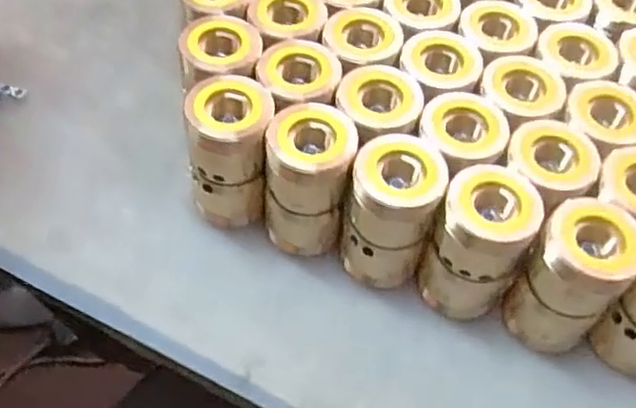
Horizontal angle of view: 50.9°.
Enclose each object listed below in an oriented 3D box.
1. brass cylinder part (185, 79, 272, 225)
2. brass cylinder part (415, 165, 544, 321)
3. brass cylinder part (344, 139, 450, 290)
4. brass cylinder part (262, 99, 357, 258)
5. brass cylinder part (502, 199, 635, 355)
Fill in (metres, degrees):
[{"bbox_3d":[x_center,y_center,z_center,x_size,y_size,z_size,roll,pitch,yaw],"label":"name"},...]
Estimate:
[{"bbox_3d":[-0.043,-0.023,0.333,0.038,0.073,0.040,1,55,-2],"label":"brass cylinder part"},{"bbox_3d":[0.074,0.020,0.310,0.040,0.071,0.041,1,55,-2],"label":"brass cylinder part"},{"bbox_3d":[0.033,0.005,0.318,0.040,0.069,0.039,10,55,5],"label":"brass cylinder part"},{"bbox_3d":[-0.005,-0.011,0.326,0.042,0.071,0.042,7,55,2],"label":"brass cylinder part"},{"bbox_3d":[0.114,0.035,0.304,0.038,0.072,0.041,1,55,-2],"label":"brass cylinder part"}]

